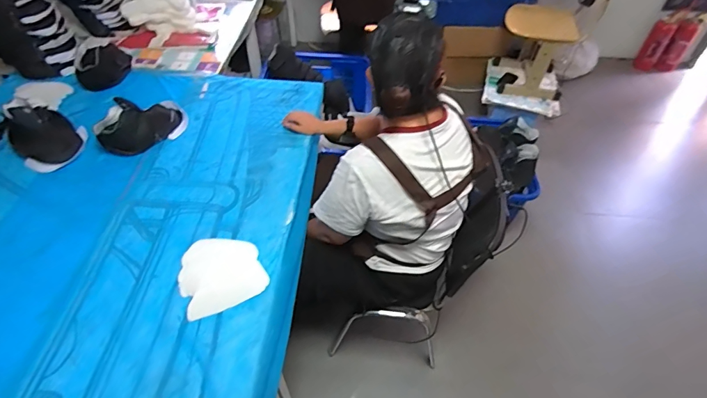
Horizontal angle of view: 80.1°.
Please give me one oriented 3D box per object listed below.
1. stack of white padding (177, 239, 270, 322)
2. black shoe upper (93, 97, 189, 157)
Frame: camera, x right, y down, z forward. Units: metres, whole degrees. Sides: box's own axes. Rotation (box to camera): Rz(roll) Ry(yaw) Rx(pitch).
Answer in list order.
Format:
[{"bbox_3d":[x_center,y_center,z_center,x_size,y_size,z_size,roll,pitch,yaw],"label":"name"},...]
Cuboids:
[{"bbox_3d":[-0.333,0.184,1.060,0.197,0.027,0.201,-18,53,-18],"label":"stack of white padding"},{"bbox_3d":[-0.669,-0.247,1.342,0.125,0.133,0.274,35,56,24],"label":"black shoe upper"}]

